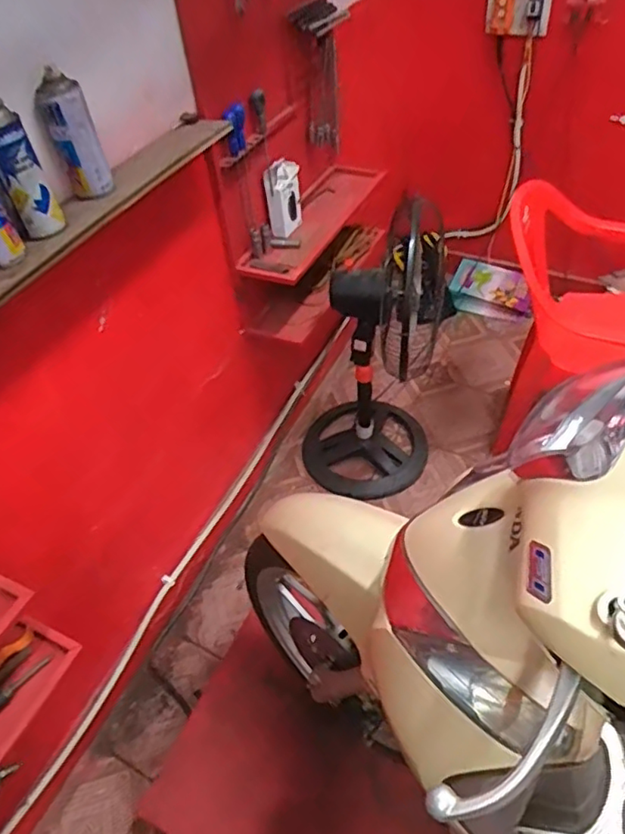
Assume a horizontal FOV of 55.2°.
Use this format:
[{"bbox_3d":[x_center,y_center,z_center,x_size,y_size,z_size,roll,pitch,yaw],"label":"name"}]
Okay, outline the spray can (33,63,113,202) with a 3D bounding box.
[{"bbox_3d":[-0.350,-0.409,0.881,0.069,0.164,0.061,-17,48,-9],"label":"spray can"}]

